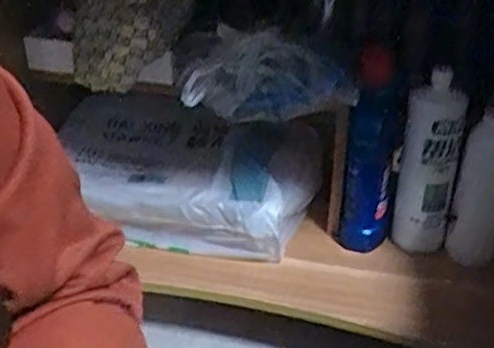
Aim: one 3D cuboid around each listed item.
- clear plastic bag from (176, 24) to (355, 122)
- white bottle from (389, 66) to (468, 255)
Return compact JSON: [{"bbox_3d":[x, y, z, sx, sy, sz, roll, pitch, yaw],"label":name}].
[{"bbox_3d":[0.018,-0.126,0.786,0.231,0.110,0.088,8,32,15],"label":"clear plastic bag"},{"bbox_3d":[0.238,-0.012,0.831,0.071,0.248,0.064,8,32,15],"label":"white bottle"}]

